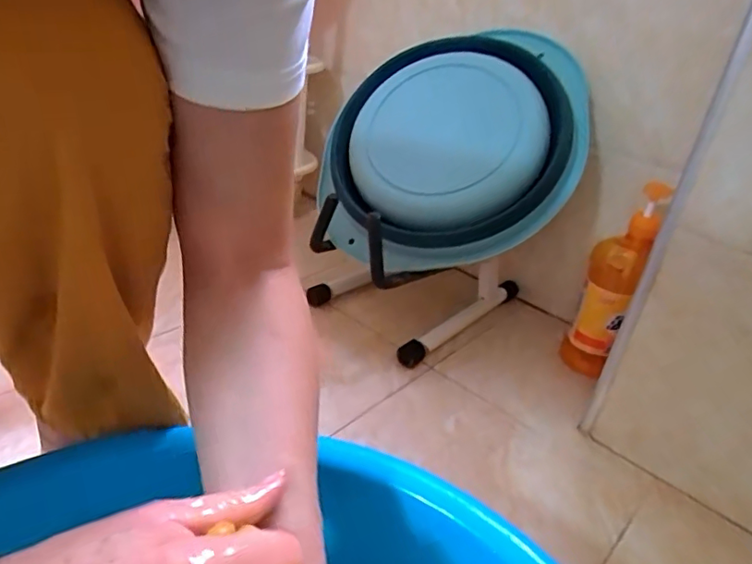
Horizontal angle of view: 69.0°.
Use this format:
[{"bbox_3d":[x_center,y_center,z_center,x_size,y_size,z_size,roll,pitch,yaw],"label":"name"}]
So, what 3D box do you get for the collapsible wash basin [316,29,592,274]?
[{"bbox_3d":[0.102,-0.193,0.759,0.354,0.074,0.411,6,71,19],"label":"collapsible wash basin"}]

